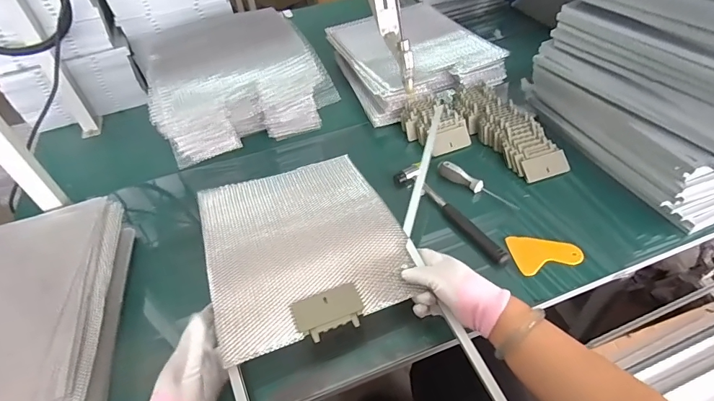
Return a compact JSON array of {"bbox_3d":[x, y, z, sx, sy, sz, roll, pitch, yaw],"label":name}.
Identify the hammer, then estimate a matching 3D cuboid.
[{"bbox_3d":[0.155,0.011,0.675,0.055,0.021,0.250,-27,50,-19],"label":"hammer"}]

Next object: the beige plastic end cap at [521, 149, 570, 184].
[{"bbox_3d":[0.345,-0.062,0.731,0.086,0.007,0.042,-17,86,-9],"label":"beige plastic end cap"}]

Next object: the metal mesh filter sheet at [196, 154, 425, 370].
[{"bbox_3d":[-0.085,0.050,0.604,0.268,0.035,0.320,-19,48,-12],"label":"metal mesh filter sheet"}]

